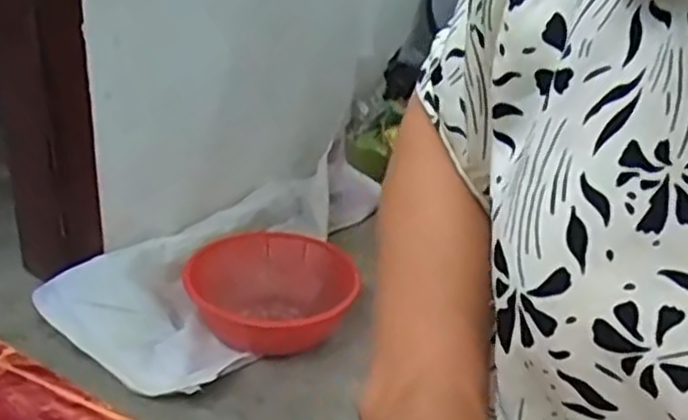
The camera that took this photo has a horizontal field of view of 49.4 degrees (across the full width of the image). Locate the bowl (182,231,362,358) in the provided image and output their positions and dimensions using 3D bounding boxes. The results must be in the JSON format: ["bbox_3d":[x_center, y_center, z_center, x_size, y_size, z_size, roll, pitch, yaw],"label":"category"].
[{"bbox_3d":[-0.148,0.174,1.657,0.393,0.118,0.424,1,28,-7],"label":"bowl"}]

